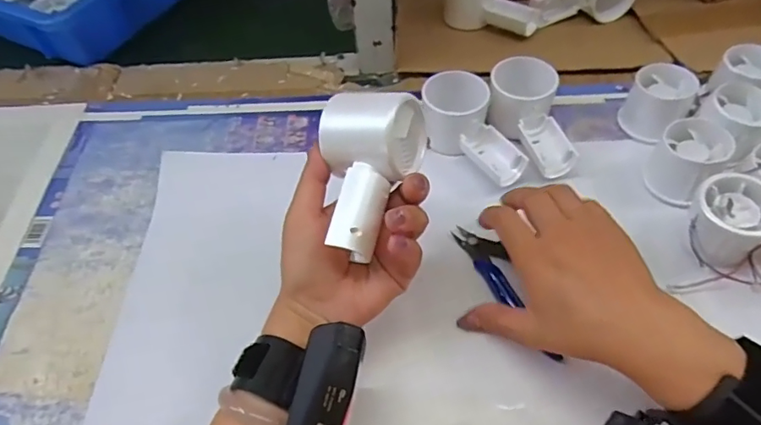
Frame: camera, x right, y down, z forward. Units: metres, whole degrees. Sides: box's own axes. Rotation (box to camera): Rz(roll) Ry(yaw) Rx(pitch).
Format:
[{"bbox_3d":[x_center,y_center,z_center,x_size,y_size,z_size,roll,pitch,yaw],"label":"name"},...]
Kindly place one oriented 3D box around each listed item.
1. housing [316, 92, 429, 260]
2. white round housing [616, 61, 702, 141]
[{"bbox_3d":[-0.011,-0.030,0.320,0.064,0.049,0.104,7,53,9],"label":"housing"},{"bbox_3d":[0.253,-0.098,0.464,0.052,0.055,0.056,-2,52,2],"label":"white round housing"}]

